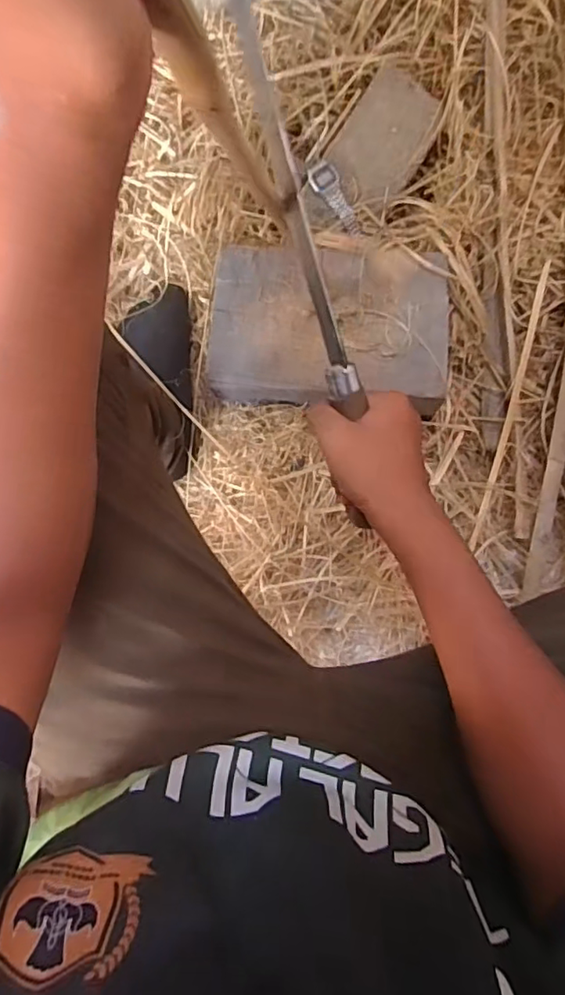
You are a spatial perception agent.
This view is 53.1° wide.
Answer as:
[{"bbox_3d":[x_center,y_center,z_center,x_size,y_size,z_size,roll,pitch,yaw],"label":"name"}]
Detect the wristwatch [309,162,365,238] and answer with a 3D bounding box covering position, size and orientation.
[{"bbox_3d":[0.070,-0.365,0.691,0.030,0.018,0.098,-41,90,-4],"label":"wristwatch"}]

